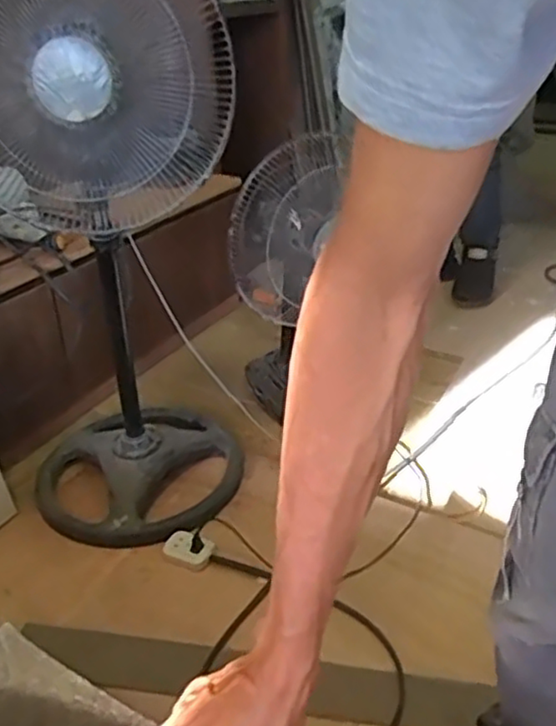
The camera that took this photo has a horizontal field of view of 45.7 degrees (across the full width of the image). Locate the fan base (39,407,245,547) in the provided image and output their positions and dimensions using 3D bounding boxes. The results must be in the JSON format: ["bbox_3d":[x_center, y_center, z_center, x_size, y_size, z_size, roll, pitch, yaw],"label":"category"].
[{"bbox_3d":[-0.288,0.196,1.339,0.405,0.111,0.379,-2,30,1],"label":"fan base"}]

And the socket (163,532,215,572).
[{"bbox_3d":[-0.160,0.333,1.176,0.087,0.025,0.058,14,34,27],"label":"socket"}]

